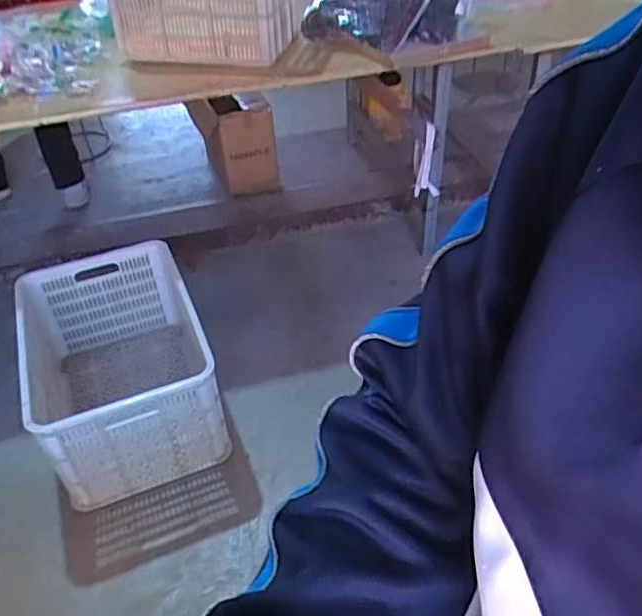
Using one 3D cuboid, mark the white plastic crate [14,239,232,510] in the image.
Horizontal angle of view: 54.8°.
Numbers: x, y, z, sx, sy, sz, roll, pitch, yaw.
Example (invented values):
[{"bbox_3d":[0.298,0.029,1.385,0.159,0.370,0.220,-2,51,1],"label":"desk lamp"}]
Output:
[{"bbox_3d":[-0.531,0.143,1.637,0.430,0.292,0.583,-17,42,-16],"label":"white plastic crate"}]

